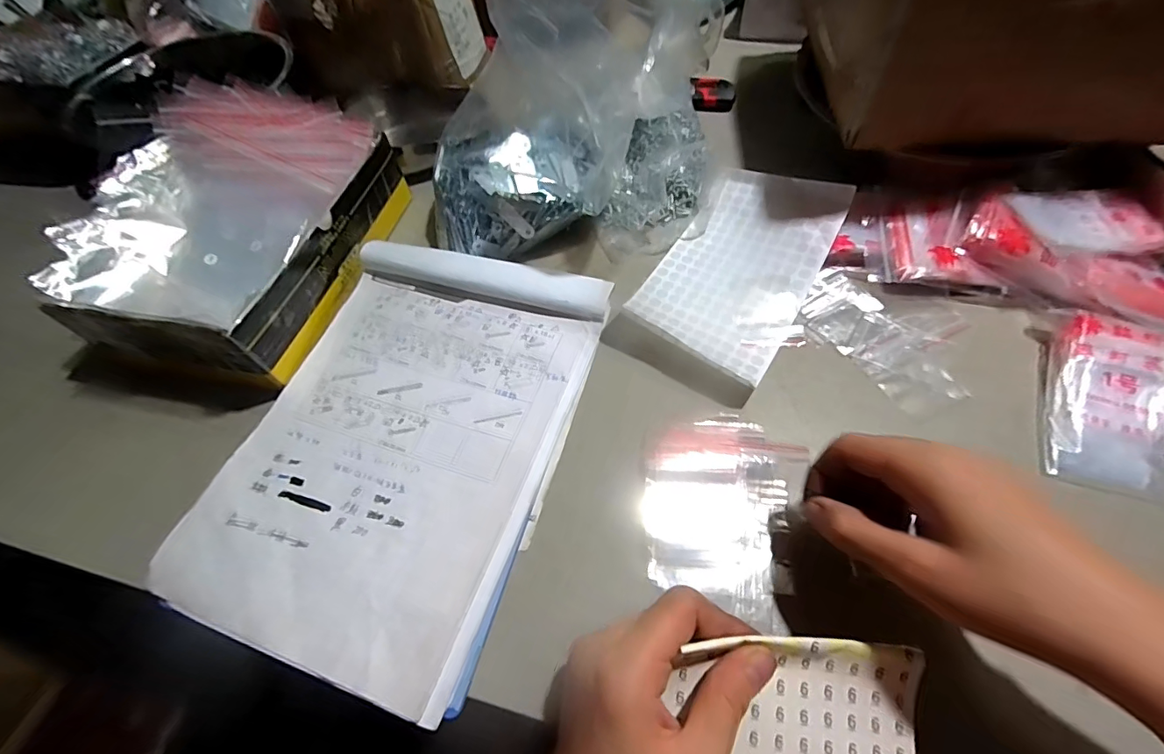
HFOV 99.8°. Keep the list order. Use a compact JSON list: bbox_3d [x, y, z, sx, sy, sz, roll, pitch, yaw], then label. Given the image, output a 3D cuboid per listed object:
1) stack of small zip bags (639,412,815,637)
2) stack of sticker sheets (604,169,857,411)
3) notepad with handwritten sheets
[{"bbox_3d":[0.088,0.079,0.314,0.095,0.012,0.121,16,60,14],"label":"stack of small zip bags"},{"bbox_3d":[0.128,-0.090,0.415,0.123,0.036,0.231,28,64,20],"label":"stack of sticker sheets"},{"bbox_3d":[-0.127,0.034,0.349,0.219,0.029,0.299,14,60,13],"label":"notepad with handwritten sheets"}]

